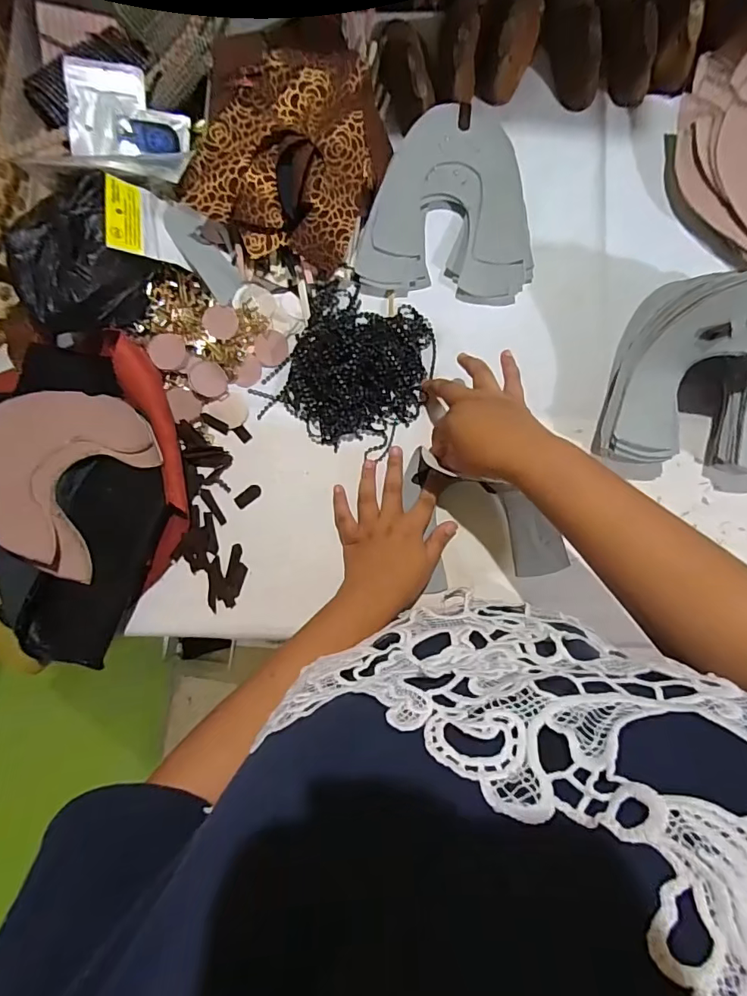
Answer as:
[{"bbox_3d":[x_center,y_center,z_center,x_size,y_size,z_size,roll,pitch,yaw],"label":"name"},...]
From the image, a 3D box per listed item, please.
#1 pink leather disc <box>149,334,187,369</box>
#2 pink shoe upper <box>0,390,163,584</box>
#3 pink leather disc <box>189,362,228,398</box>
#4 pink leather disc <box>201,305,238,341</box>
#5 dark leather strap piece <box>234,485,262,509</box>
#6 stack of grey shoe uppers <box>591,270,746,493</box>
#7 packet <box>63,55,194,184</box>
[{"bbox_3d":[-0.201,-0.142,0.473,0.036,0.004,0.035,0,84,1],"label":"pink leather disc"},{"bbox_3d":[-0.298,-0.031,0.455,0.165,0.017,0.162,29,69,2],"label":"pink shoe upper"},{"bbox_3d":[-0.162,-0.116,0.480,0.033,0.004,0.034,0,91,-19],"label":"pink leather disc"},{"bbox_3d":[-0.152,-0.174,0.483,0.034,0.004,0.032,0,91,-4],"label":"pink leather disc"},{"bbox_3d":[-0.122,-0.001,0.476,0.027,0.004,0.013,-41,84,-3],"label":"dark leather strap piece"},{"bbox_3d":[0.310,-0.097,0.423,0.168,0.114,0.161,16,84,3],"label":"stack of grey shoe uppers"},{"bbox_3d":[-0.241,-0.372,0.480,0.109,0.020,0.103,2,87,-19],"label":"packet"}]

